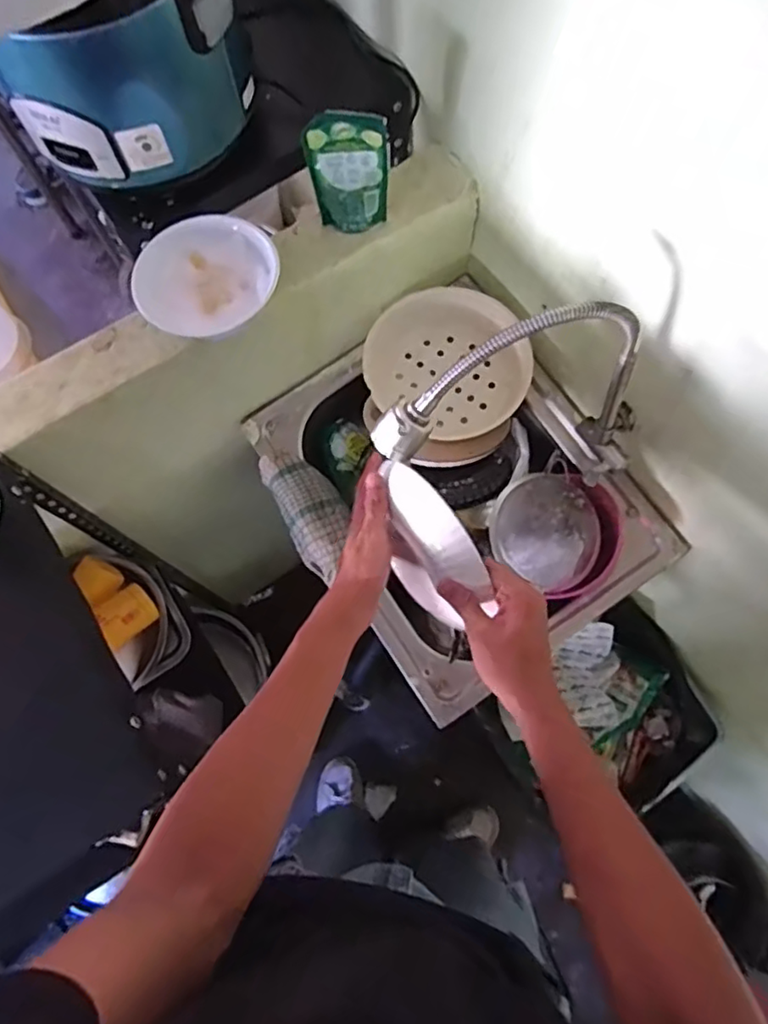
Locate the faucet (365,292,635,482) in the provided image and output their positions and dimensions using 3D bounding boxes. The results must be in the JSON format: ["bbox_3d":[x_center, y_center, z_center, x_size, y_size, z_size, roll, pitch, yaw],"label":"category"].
[{"bbox_3d":[0.147,-0.103,0.621,0.316,0.252,0.080,-8,71,0],"label":"faucet"}]

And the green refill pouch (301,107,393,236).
[{"bbox_3d":[-0.038,-0.370,0.663,0.086,0.133,0.023,-1,72,2],"label":"green refill pouch"}]

